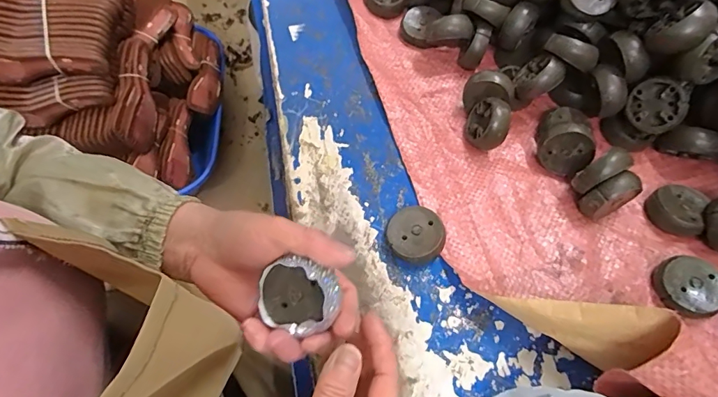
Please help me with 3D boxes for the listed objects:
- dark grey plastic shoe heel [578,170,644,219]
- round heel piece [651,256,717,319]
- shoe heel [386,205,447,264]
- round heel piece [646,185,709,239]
[{"bbox_3d":[0.234,-0.002,0.398,0.053,0.049,0.021,-21,64,-13],"label":"dark grey plastic shoe heel"},{"bbox_3d":[0.284,0.077,0.366,0.048,0.019,0.050,1,61,-2],"label":"round heel piece"},{"bbox_3d":[0.051,0.034,0.385,0.050,0.025,0.047,30,65,13],"label":"shoe heel"},{"bbox_3d":[0.302,0.009,0.408,0.043,0.023,0.046,1,61,-2],"label":"round heel piece"}]

